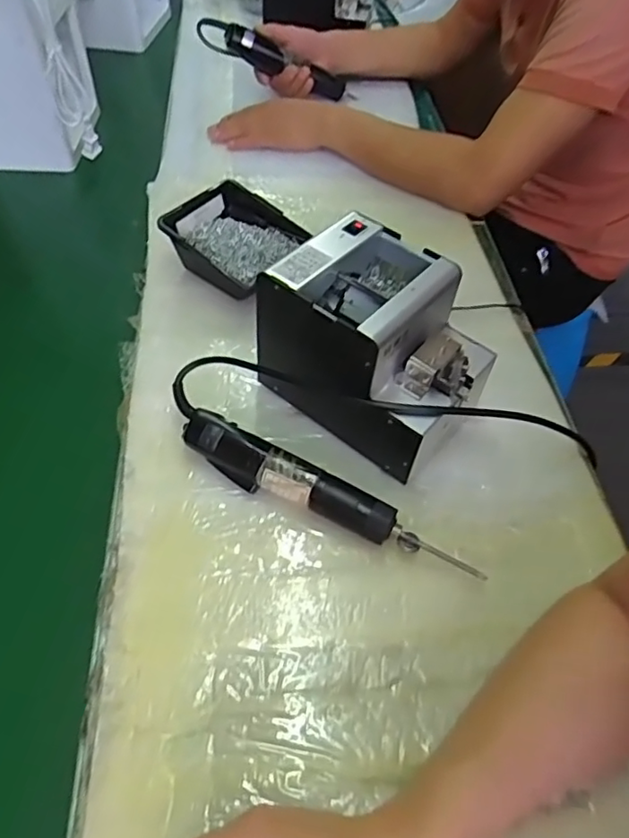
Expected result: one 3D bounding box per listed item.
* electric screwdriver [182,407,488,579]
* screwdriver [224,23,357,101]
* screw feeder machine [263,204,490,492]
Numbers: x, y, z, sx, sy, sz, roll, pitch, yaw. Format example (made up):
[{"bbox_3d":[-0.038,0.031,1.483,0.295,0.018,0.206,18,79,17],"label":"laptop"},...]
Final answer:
[{"bbox_3d":[0.006,0.065,0.496,0.263,0.039,0.035,24,55,15],"label":"electric screwdriver"},{"bbox_3d":[-0.034,-0.558,0.945,0.224,0.043,0.032,9,47,-30],"label":"screwdriver"},{"bbox_3d":[0.057,-0.062,0.530,0.166,0.145,0.137,38,60,23],"label":"screw feeder machine"}]

